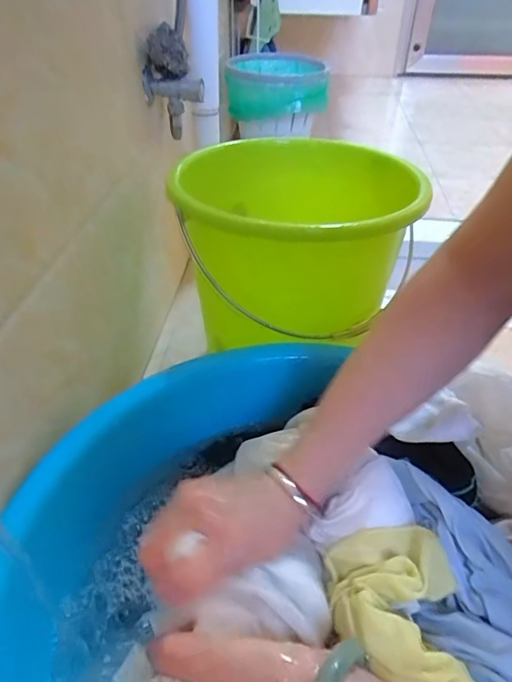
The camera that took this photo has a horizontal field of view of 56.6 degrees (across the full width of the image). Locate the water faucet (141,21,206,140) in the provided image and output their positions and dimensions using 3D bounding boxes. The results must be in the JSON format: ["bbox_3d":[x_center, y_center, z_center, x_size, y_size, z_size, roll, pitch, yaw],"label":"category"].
[{"bbox_3d":[-0.115,-0.372,0.693,0.072,0.125,0.081,17,44,17],"label":"water faucet"}]

